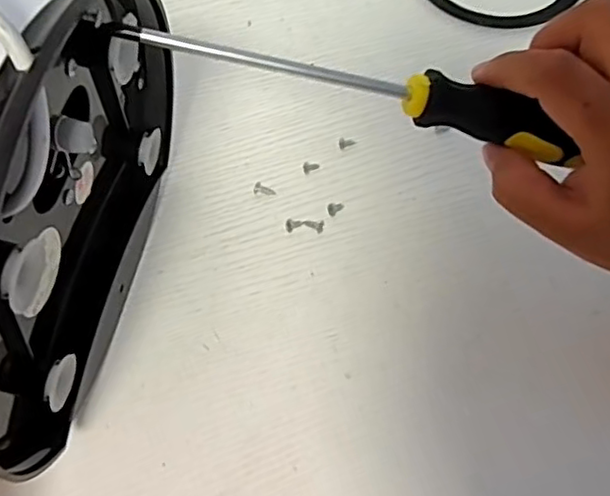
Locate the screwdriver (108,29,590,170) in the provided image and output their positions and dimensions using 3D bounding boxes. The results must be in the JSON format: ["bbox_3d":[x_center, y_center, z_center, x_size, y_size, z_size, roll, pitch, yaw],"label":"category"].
[{"bbox_3d":[0.022,-0.066,0.256,0.184,0.017,0.018,13,63,-5],"label":"screwdriver"}]

